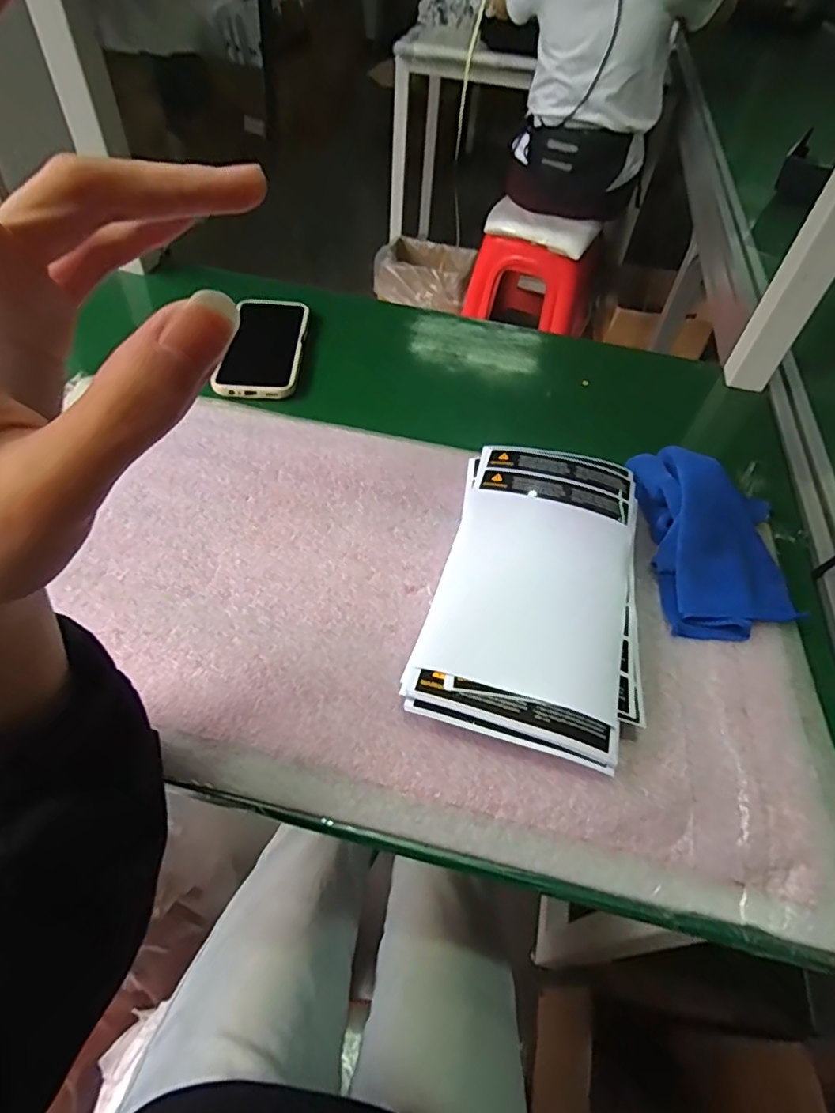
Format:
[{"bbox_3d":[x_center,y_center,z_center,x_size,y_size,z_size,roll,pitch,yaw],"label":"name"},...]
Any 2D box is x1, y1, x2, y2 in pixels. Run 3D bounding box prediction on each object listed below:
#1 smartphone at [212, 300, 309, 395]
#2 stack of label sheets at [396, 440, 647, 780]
[{"bbox_3d":[-0.168,-0.235,0.629,0.081,0.016,0.177,1,52,-4],"label":"smartphone"},{"bbox_3d":[0.091,0.016,0.423,0.142,0.034,0.252,14,52,6],"label":"stack of label sheets"}]

